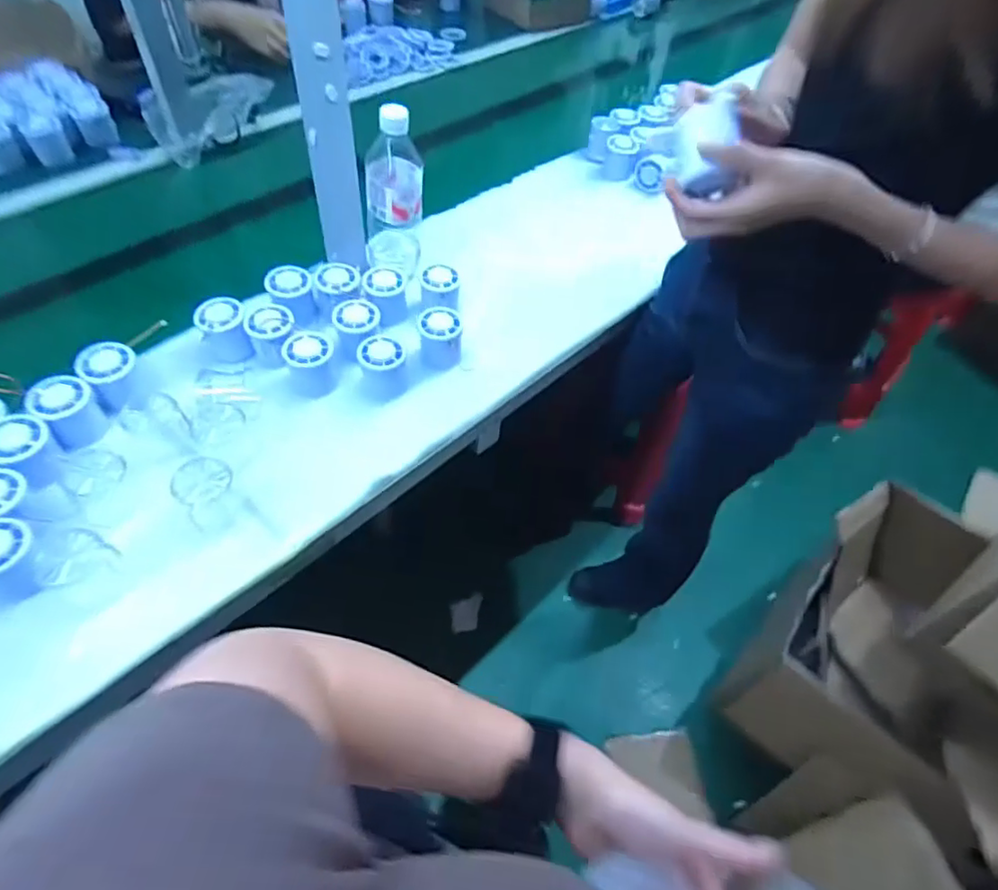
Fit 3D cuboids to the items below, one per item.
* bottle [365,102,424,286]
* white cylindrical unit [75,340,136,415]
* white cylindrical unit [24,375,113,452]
[{"bbox_3d":[-0.137,-0.308,0.766,0.074,0.238,0.073,-6,56,-10],"label":"bottle"},{"bbox_3d":[-0.429,-0.077,0.662,0.055,0.056,0.056,2,55,-3],"label":"white cylindrical unit"},{"bbox_3d":[-0.455,-0.035,0.631,0.053,0.069,0.055,2,55,-3],"label":"white cylindrical unit"}]

